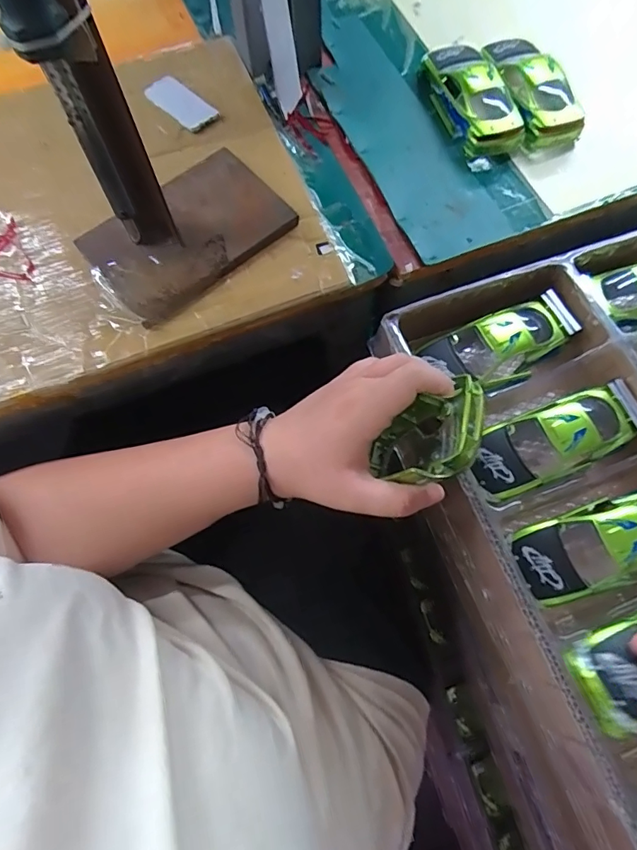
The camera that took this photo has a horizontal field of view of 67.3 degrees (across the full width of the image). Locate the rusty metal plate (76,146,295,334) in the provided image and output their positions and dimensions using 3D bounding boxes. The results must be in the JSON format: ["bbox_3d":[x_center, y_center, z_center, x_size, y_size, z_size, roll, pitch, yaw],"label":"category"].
[{"bbox_3d":[-0.106,-0.159,0.391,0.152,0.017,0.110,-39,77,-12],"label":"rusty metal plate"}]

